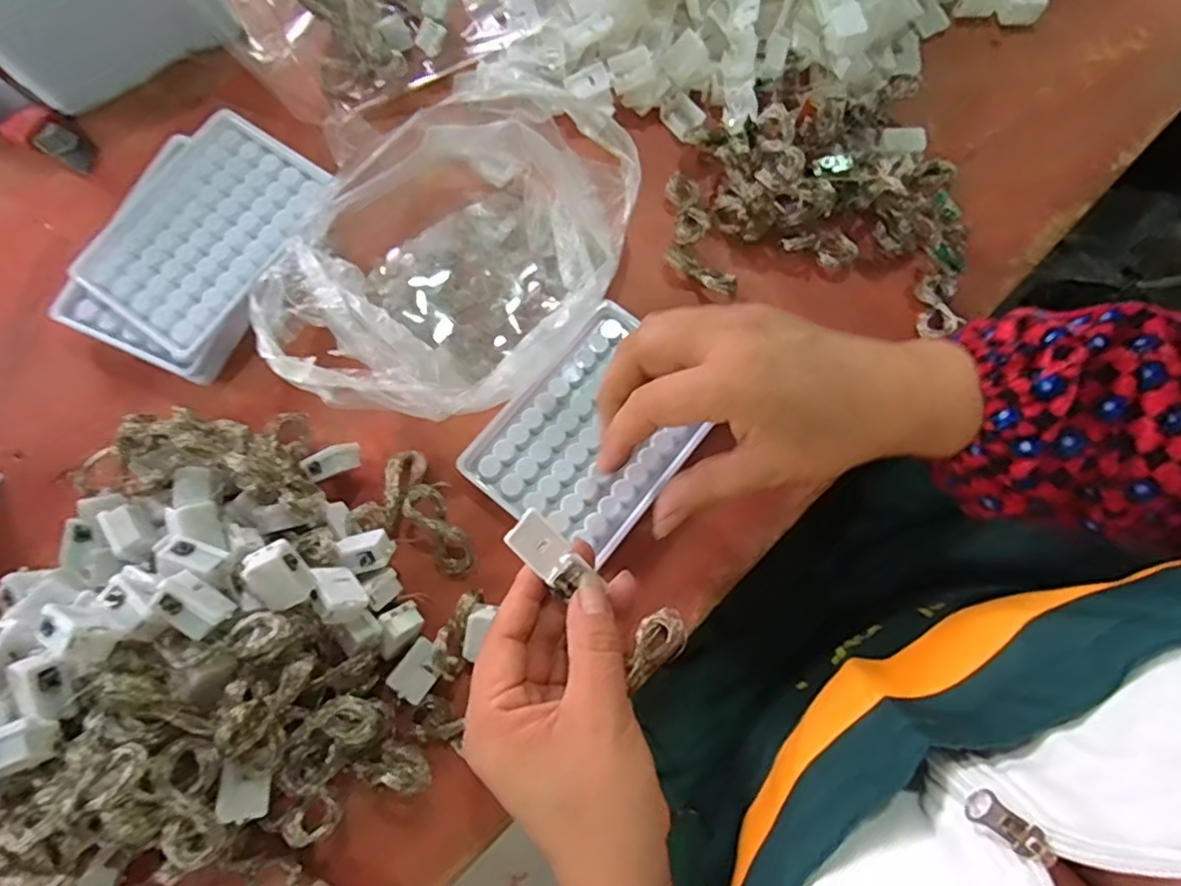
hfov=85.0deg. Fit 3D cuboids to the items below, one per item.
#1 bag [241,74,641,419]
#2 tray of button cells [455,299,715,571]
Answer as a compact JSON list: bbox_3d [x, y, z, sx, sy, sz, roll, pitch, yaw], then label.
[{"bbox_3d":[-0.071,-0.105,0.351,0.142,0.054,0.206,32,78,8],"label":"bag"},{"bbox_3d":[0.004,-0.007,0.352,0.093,0.009,0.125,39,79,9],"label":"tray of button cells"}]

